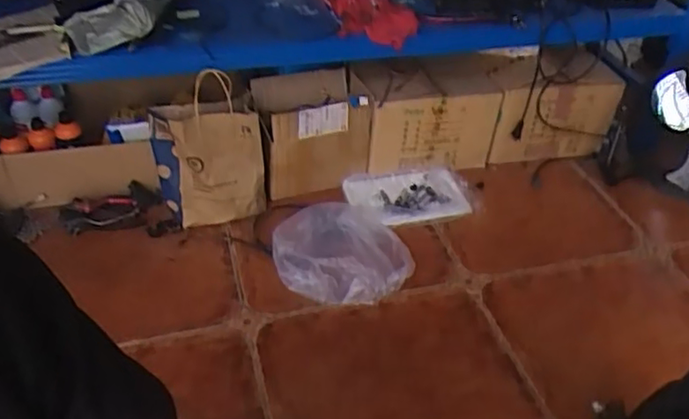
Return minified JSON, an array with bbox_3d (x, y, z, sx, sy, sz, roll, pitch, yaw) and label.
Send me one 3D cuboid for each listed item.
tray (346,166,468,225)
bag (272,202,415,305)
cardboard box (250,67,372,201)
[{"bbox_3d":[0.155,-0.032,1.590,0.293,0.048,0.163,-6,40,-11],"label":"tray"},{"bbox_3d":[-0.007,0.094,1.394,0.292,0.077,0.239,-2,39,-6],"label":"bag"},{"bbox_3d":[-0.080,-0.198,1.576,0.263,0.218,0.183,-11,41,-17],"label":"cardboard box"}]

